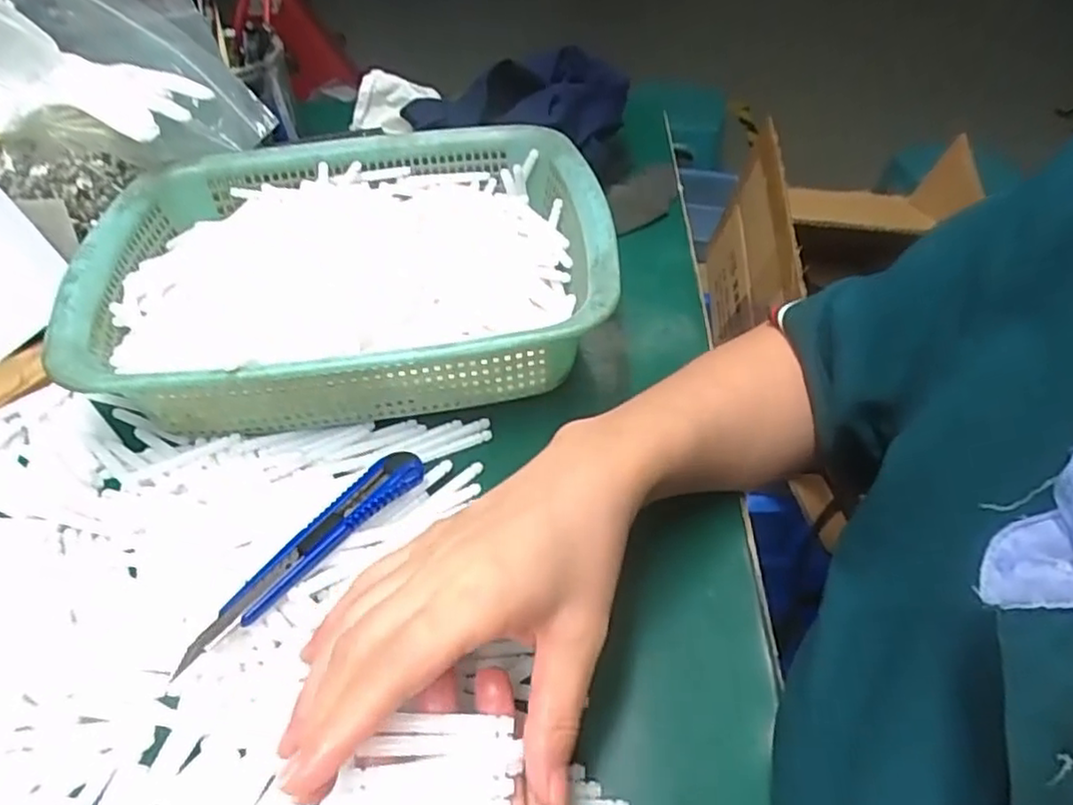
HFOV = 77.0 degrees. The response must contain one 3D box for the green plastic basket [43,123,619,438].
[{"bbox_3d":[-0.110,-0.078,0.421,0.294,0.090,0.223,-4,48,-6],"label":"green plastic basket"}]

